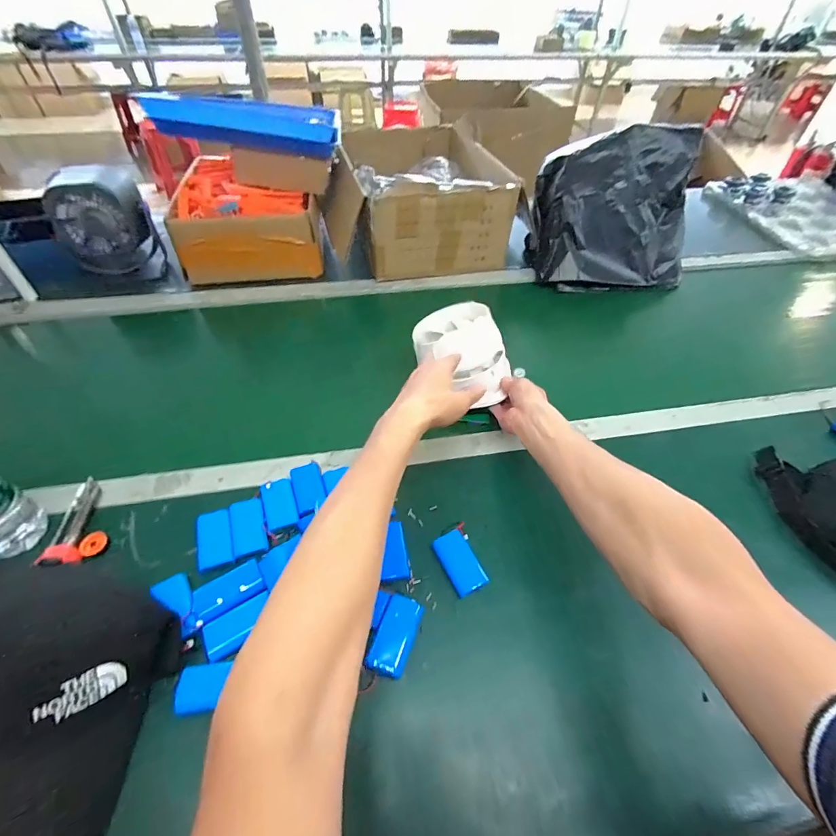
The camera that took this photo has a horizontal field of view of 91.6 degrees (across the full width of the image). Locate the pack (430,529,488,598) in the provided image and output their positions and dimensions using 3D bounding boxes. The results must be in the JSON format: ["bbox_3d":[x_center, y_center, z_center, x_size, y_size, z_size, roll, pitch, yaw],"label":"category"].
[{"bbox_3d":[0.047,0.163,0.458,0.039,0.019,0.068,-20,52,-18],"label":"pack"}]

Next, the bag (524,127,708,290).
[{"bbox_3d":[0.398,-0.418,0.827,0.301,0.224,0.174,-3,48,-4],"label":"bag"}]

